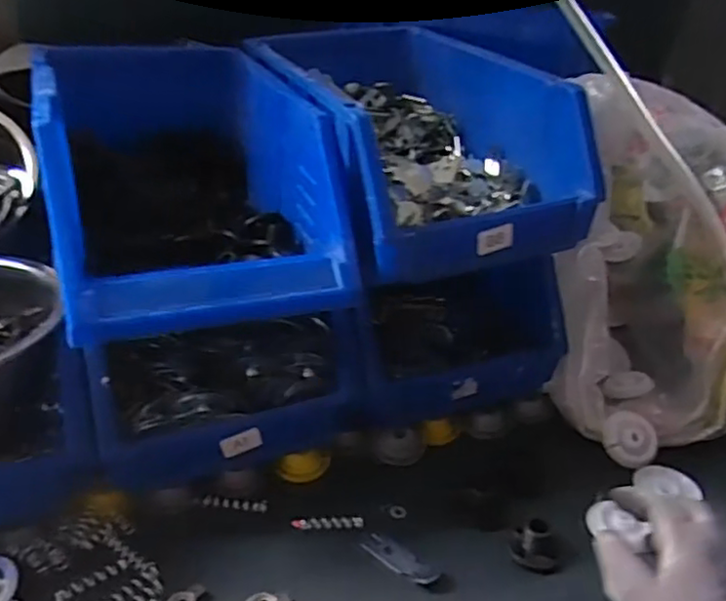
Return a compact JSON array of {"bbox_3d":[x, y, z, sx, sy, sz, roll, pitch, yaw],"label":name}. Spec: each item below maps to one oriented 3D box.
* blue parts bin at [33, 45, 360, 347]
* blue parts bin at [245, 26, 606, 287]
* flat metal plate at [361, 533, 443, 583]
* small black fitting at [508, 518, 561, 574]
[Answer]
[{"bbox_3d":[-0.151,-0.108,0.550,0.195,0.142,0.338,-10,32,-21],"label":"blue parts bin"},{"bbox_3d":[0.028,-0.161,0.614,0.195,0.115,0.358,-10,32,-22],"label":"blue parts bin"},{"bbox_3d":[0.028,0.189,0.482,0.060,0.004,0.020,23,35,31],"label":"flat metal plate"},{"bbox_3d":[0.127,0.180,0.486,0.036,0.021,0.032,13,31,17],"label":"small black fitting"}]

